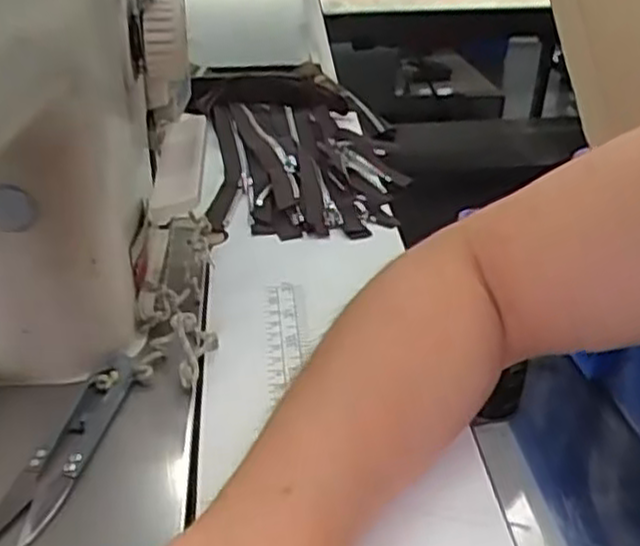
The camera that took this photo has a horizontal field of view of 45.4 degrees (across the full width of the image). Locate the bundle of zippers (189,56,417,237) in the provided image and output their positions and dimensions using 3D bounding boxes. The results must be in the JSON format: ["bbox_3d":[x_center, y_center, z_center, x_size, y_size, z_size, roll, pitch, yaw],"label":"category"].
[{"bbox_3d":[-0.017,-0.099,0.579,0.142,0.044,0.257,-5,32,-12],"label":"bundle of zippers"}]

